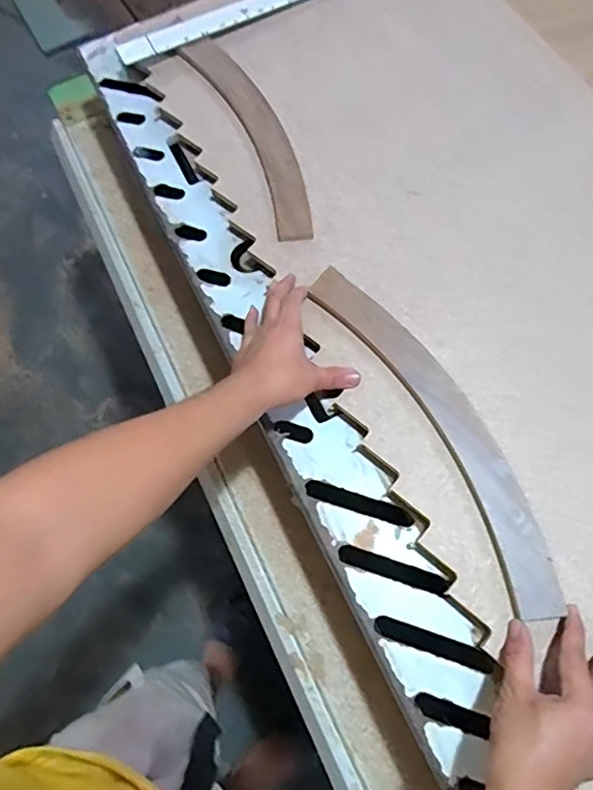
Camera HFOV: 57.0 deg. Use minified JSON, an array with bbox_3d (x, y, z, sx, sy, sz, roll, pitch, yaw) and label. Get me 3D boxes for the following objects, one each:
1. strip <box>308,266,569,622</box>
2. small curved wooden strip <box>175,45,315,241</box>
[{"bbox_3d":[0.157,0.026,0.605,0.077,0.019,0.431,-27,69,-8],"label":"strip"},{"bbox_3d":[-0.062,-0.373,0.762,0.068,0.019,0.383,-24,70,-4],"label":"small curved wooden strip"}]

